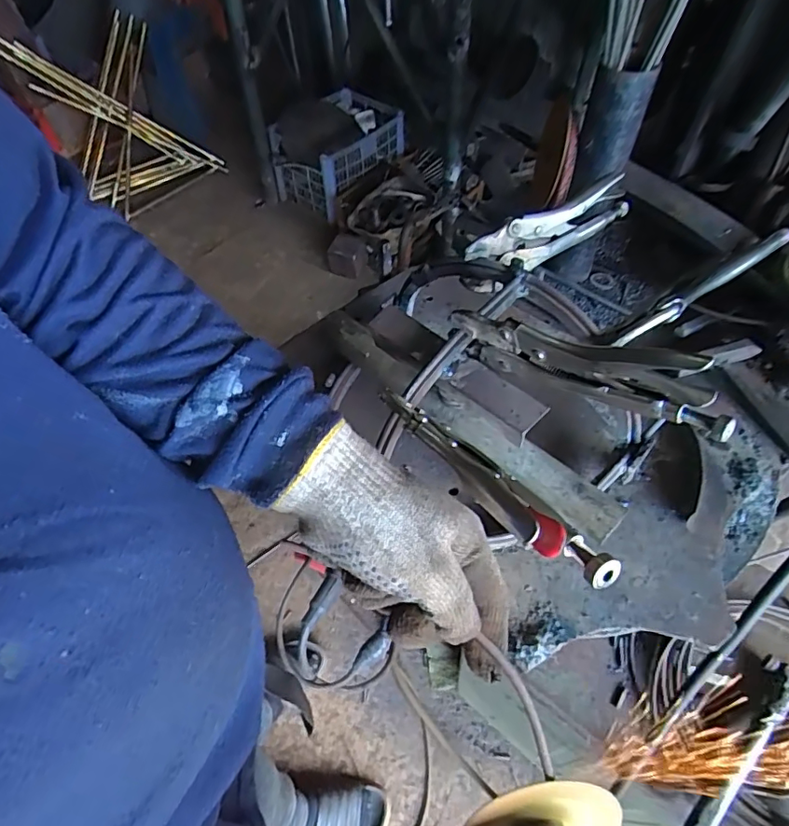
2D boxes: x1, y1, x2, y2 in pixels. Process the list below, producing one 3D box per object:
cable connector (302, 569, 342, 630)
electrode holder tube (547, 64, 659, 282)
[{"bbox_3d":[-0.113,0.293,0.848,0.031,0.021,0.090,22,58,16],"label":"cable connector"},{"bbox_3d":[0.193,-0.220,0.529,0.052,0.198,0.054,19,58,14],"label":"electrode holder tube"}]

